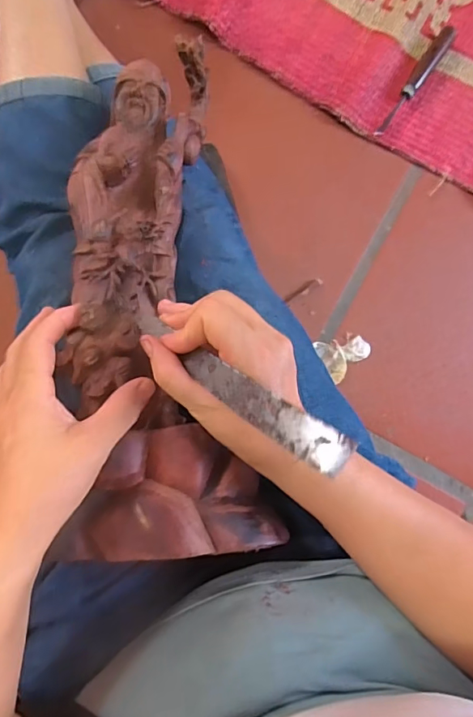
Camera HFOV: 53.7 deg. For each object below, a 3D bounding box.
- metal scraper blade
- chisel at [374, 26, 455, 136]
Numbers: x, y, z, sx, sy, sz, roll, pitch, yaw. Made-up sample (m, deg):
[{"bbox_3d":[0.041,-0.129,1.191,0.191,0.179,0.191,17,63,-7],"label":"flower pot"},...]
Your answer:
[{"bbox_3d":[-0.008,0.011,0.268,0.171,0.004,0.022,34,90,35],"label":"metal scraper blade"},{"bbox_3d":[0.229,-0.358,0.603,0.021,0.022,0.163,36,84,-4],"label":"chisel"}]

